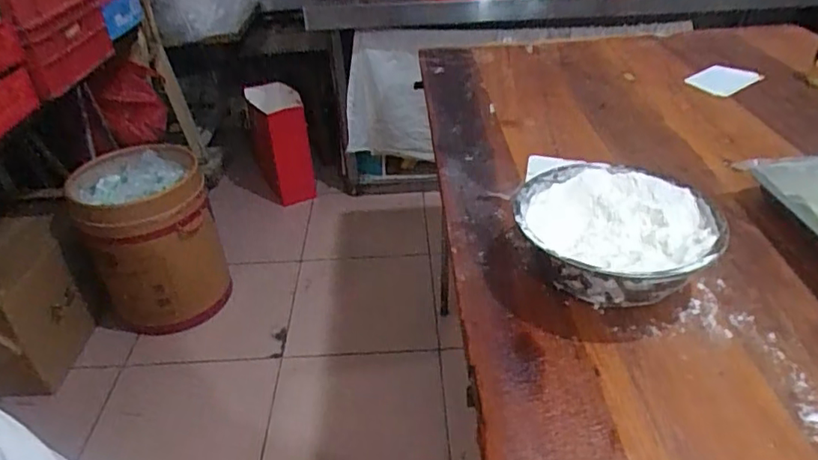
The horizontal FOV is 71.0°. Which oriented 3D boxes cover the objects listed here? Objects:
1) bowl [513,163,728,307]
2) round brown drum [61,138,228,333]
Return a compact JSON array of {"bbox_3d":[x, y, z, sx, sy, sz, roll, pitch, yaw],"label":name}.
[{"bbox_3d":[0.236,0.014,0.674,0.210,0.084,0.208,-2,35,2],"label":"bowl"},{"bbox_3d":[-0.673,0.030,1.520,0.315,0.376,0.330,-16,37,-17],"label":"round brown drum"}]

